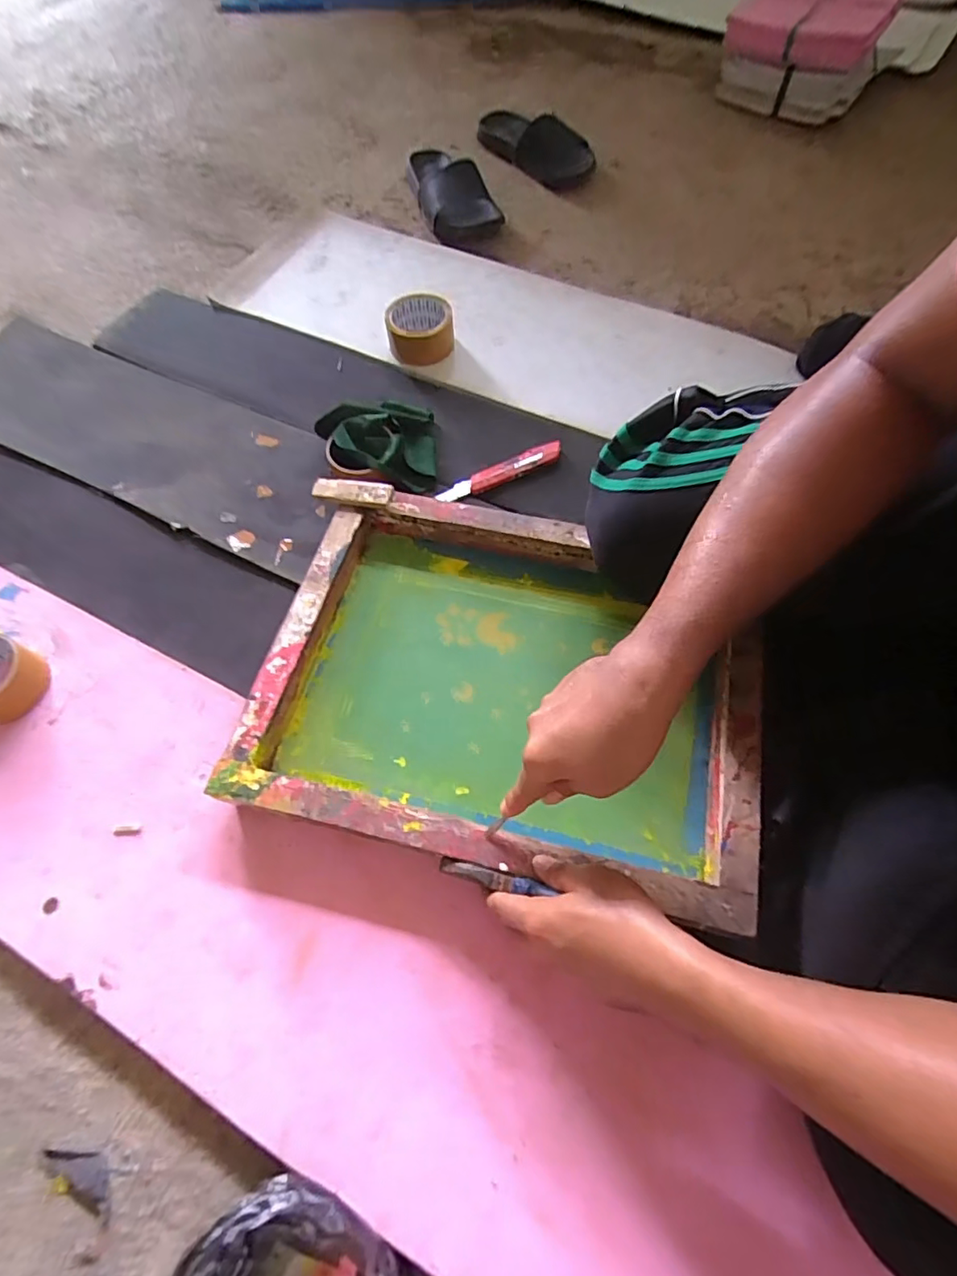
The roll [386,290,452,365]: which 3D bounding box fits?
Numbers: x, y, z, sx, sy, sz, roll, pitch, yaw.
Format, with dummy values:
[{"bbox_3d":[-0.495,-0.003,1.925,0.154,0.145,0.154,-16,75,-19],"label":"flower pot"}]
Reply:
[{"bbox_3d":[-0.083,-0.446,0.808,0.095,0.058,0.099,-8,63,-3],"label":"roll"}]

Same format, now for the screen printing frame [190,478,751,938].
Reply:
[{"bbox_3d":[0.029,0.033,0.550,0.453,0.057,0.348,12,64,7],"label":"screen printing frame"}]

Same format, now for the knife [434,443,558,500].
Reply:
[{"bbox_3d":[0.029,-0.206,0.702,0.166,0.011,0.028,-26,66,-12],"label":"knife"}]

